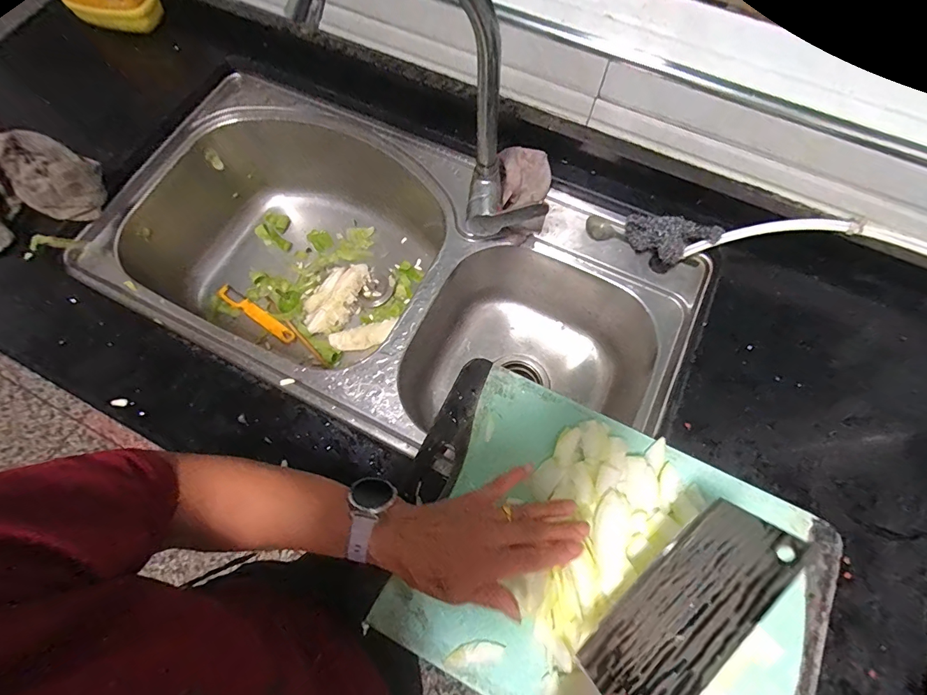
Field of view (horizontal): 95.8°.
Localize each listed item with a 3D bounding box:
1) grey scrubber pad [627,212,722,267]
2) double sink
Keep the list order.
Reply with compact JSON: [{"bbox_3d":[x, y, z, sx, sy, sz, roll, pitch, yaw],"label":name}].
[{"bbox_3d":[0.272,-0.153,0.561,0.081,0.053,0.094,-29,73,-10],"label":"grey scrubber pad"},{"bbox_3d":[-0.105,-0.093,0.676,0.821,0.213,0.444,25,72,8],"label":"double sink"}]

